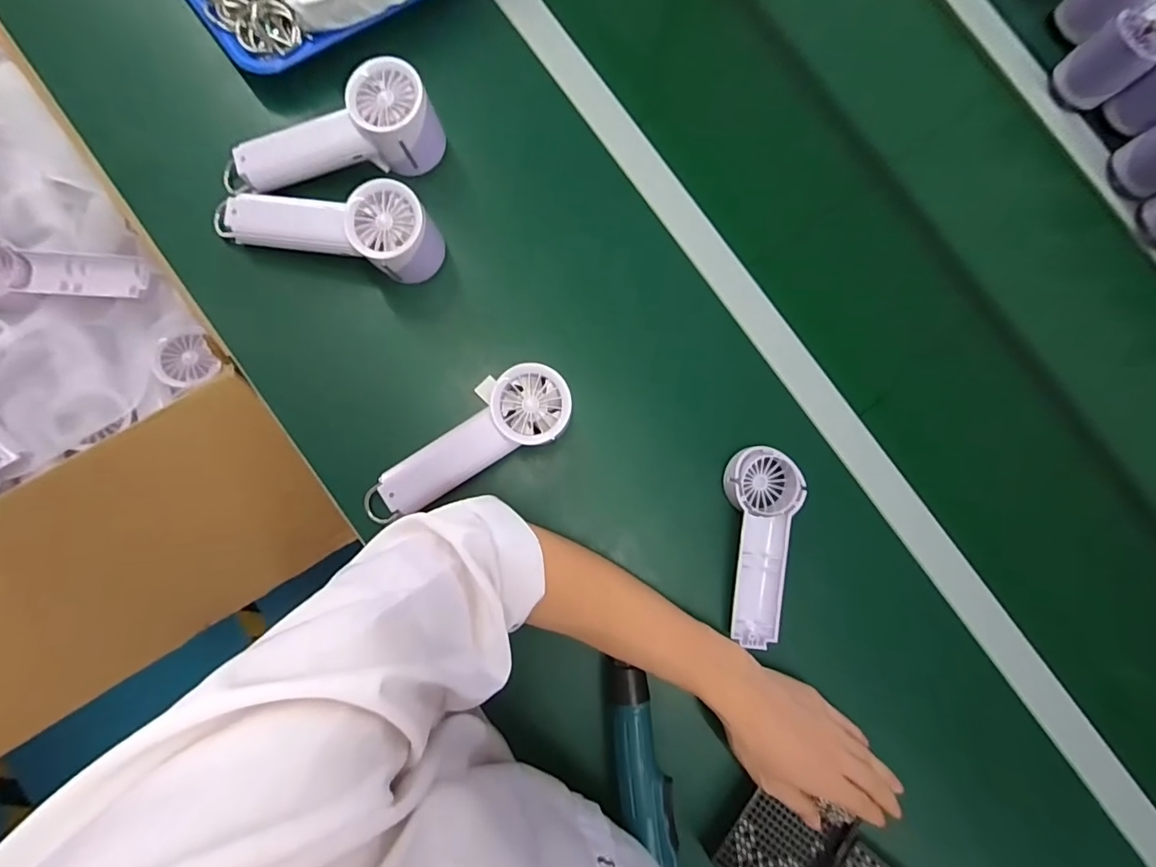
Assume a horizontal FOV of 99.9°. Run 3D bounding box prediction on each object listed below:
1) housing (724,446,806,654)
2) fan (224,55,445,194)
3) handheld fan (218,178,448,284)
[{"bbox_3d":[0.156,0.099,0.429,0.061,0.034,0.169,10,82,-4],"label":"housing"},{"bbox_3d":[-0.215,-0.257,0.420,0.189,0.072,0.062,-12,84,-7],"label":"fan"},{"bbox_3d":[-0.216,-0.178,0.414,0.193,0.074,0.062,13,82,-4],"label":"handheld fan"}]

